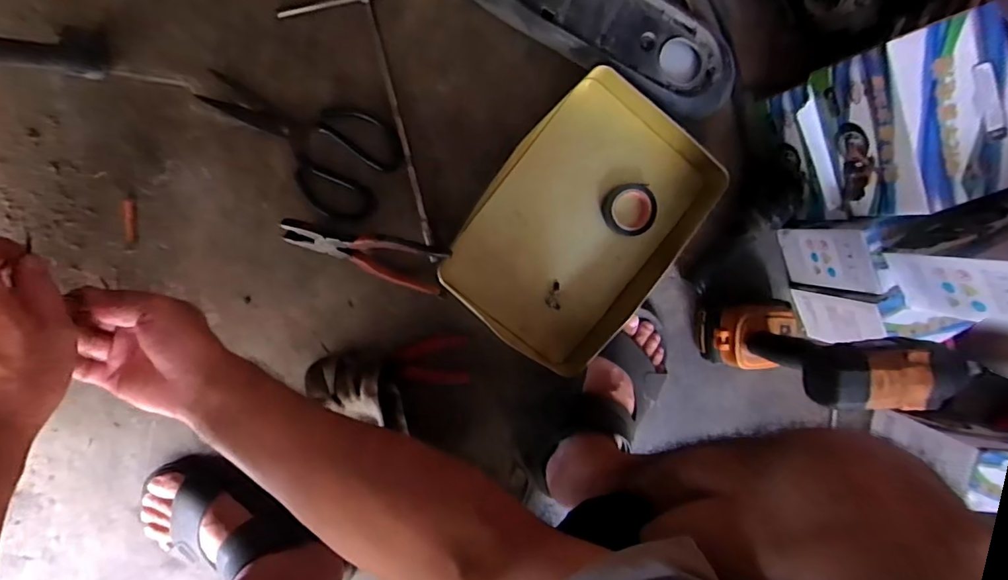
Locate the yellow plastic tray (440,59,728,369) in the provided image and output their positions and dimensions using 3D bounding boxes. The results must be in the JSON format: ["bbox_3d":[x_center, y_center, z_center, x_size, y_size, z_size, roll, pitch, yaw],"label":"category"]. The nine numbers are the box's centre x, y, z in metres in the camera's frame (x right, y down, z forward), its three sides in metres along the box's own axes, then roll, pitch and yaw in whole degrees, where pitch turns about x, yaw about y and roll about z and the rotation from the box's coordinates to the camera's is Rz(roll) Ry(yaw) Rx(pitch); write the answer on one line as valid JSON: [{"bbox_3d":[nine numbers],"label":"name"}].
[{"bbox_3d":[0.094,-0.075,0.612,0.225,0.043,0.322,39,90,-9],"label":"yellow plastic tray"}]

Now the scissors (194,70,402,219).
[{"bbox_3d":[-0.228,-0.163,0.580,0.209,0.007,0.116,22,93,-9],"label":"scissors"}]

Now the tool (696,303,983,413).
[{"bbox_3d":[0.325,0.067,0.544,0.144,0.223,0.075,9,95,-8],"label":"tool"}]

